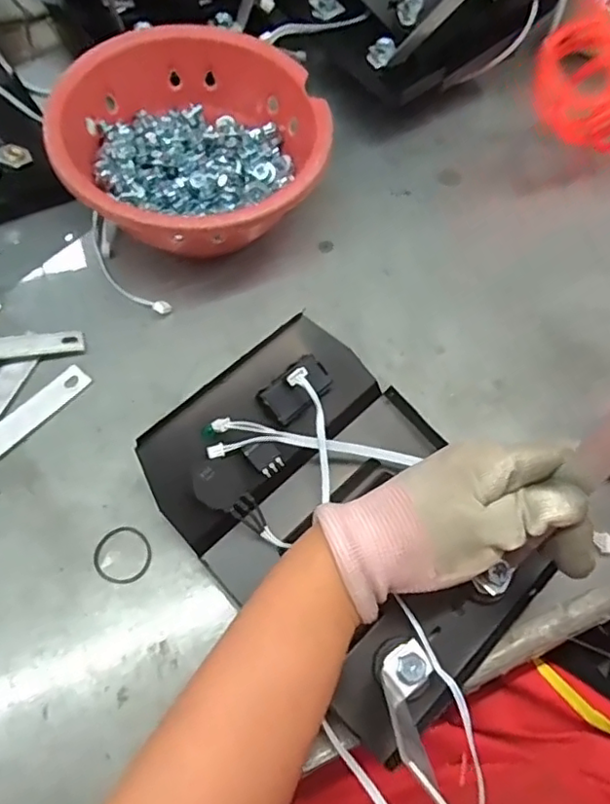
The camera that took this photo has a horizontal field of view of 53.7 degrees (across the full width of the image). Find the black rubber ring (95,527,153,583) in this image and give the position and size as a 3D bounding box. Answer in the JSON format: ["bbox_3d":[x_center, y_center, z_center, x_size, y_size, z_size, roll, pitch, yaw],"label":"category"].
[{"bbox_3d":[-0.103,0.086,0.339,0.031,0.004,0.032,2,66,-5],"label":"black rubber ring"}]

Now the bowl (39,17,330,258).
[{"bbox_3d":[-0.074,-0.163,0.416,0.168,0.079,0.170,2,66,-5],"label":"bowl"}]

